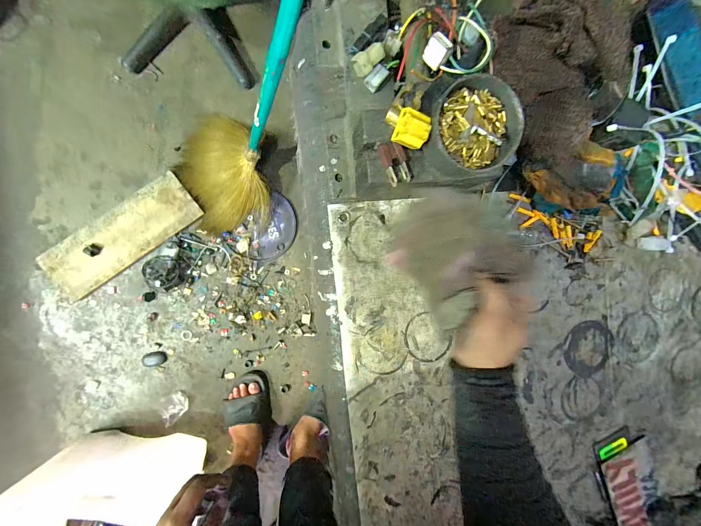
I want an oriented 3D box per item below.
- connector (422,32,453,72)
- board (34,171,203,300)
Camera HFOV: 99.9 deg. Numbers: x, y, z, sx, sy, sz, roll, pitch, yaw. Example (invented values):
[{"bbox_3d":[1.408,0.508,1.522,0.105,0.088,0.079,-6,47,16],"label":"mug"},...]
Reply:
[{"bbox_3d":[0.087,-0.212,0.295,0.024,0.027,0.011,39,53,-4],"label":"connector"},{"bbox_3d":[-0.630,-0.071,0.815,0.421,0.034,0.148,-38,97,-5],"label":"board"}]

